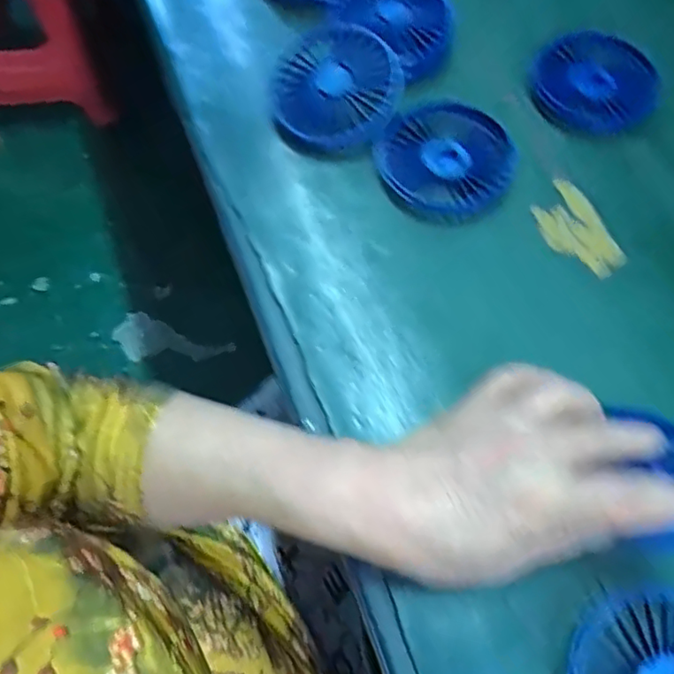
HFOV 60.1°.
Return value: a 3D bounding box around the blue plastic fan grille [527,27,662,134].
[{"bbox_3d":[0.182,-0.182,0.417,0.087,0.017,0.084,-31,70,-15],"label":"blue plastic fan grille"}]

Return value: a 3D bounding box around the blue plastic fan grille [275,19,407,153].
[{"bbox_3d":[-0.001,-0.175,0.403,0.087,0.018,0.091,-2,78,11],"label":"blue plastic fan grille"}]

